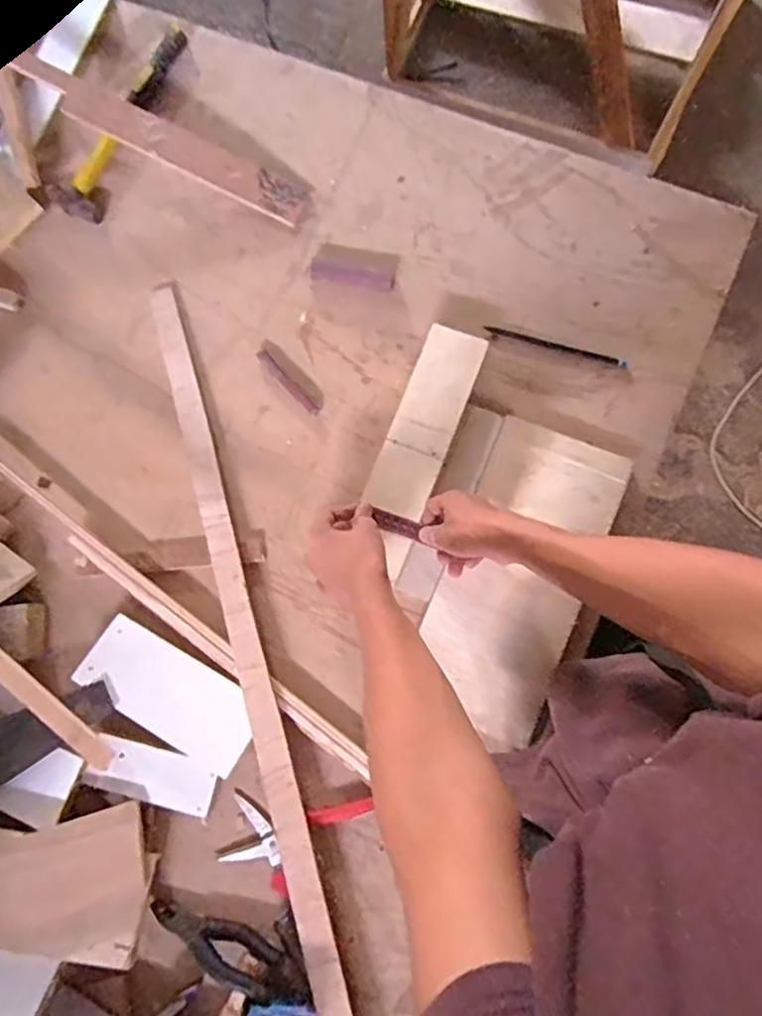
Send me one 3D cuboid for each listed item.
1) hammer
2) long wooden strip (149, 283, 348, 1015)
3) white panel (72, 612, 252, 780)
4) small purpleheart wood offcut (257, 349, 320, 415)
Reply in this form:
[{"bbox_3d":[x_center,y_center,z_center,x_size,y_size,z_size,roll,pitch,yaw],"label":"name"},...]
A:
[{"bbox_3d":[-0.335,-0.500,0.784,0.073,0.034,0.280,22,85,5],"label":"hammer"},{"bbox_3d":[-0.145,0.158,0.667,0.040,0.024,0.891,-15,78,-4],"label":"long wooden strip"},{"bbox_3d":[-0.227,0.200,0.671,0.195,0.019,0.085,31,84,9],"label":"white panel"},{"bbox_3d":[-0.110,-0.149,0.736,0.013,0.006,0.102,-43,80,-3],"label":"small purpleheart wood offcut"}]

